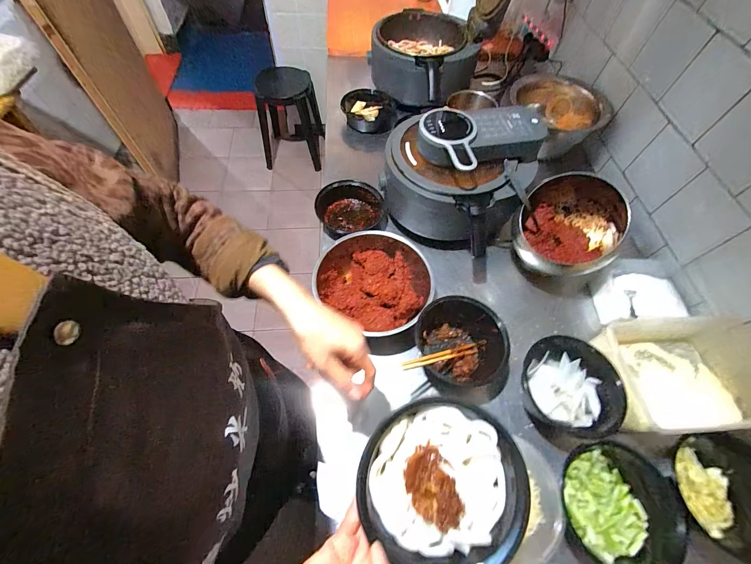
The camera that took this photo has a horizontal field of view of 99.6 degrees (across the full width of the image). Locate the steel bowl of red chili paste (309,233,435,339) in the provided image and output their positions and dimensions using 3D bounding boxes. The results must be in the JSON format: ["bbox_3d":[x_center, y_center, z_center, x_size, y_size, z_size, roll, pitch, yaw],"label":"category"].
[{"bbox_3d":[0.003,-0.003,0.683,0.238,0.092,0.220,1,61,-3],"label":"steel bowl of red chili paste"}]

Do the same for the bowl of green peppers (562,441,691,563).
[{"bbox_3d":[0.376,0.351,0.493,0.153,0.083,0.167,1,61,-3],"label":"bowl of green peppers"}]

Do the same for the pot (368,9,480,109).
[{"bbox_3d":[0.152,-0.708,1.019,0.319,0.152,0.296,1,61,-3],"label":"pot"}]

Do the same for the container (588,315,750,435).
[{"bbox_3d":[0.568,0.177,0.605,0.290,0.097,0.194,-3,61,-5],"label":"container"}]

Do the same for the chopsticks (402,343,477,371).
[{"bbox_3d":[0.126,0.134,0.579,0.220,0.011,0.017,1,53,-45],"label":"chopsticks"}]

